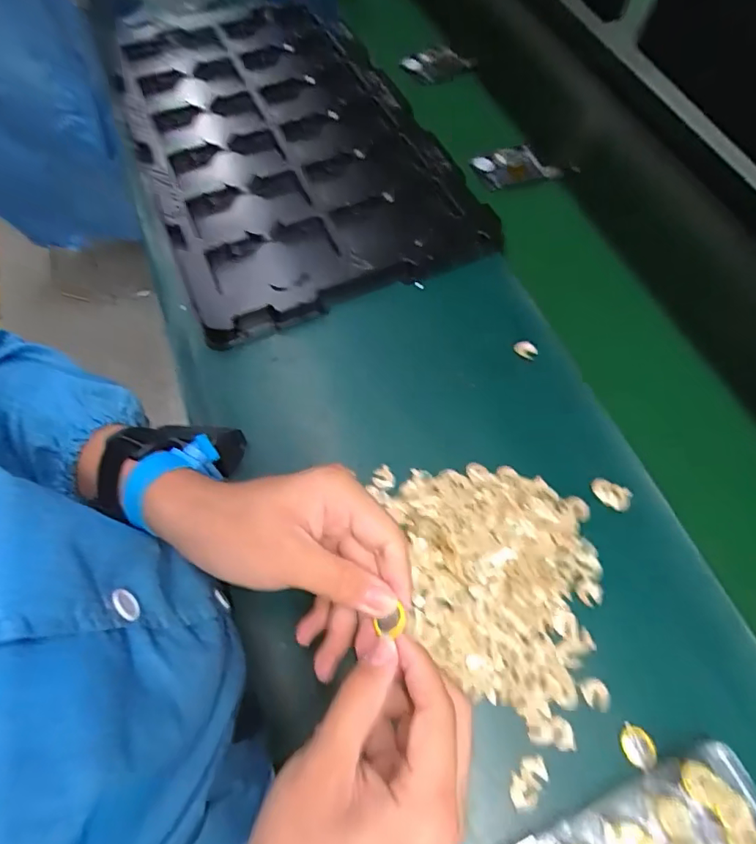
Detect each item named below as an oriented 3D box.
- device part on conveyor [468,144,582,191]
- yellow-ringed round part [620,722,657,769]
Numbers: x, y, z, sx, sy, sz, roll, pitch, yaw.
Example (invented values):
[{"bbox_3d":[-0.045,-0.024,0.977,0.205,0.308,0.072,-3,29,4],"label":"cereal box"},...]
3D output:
[{"bbox_3d":[0.175,-0.303,0.612,0.133,0.021,0.049,-1,62,-2],"label":"device part on conveyor"},{"bbox_3d":[0.177,0.221,0.353,0.023,0.006,0.022,1,62,-1],"label":"yellow-ringed round part"}]

